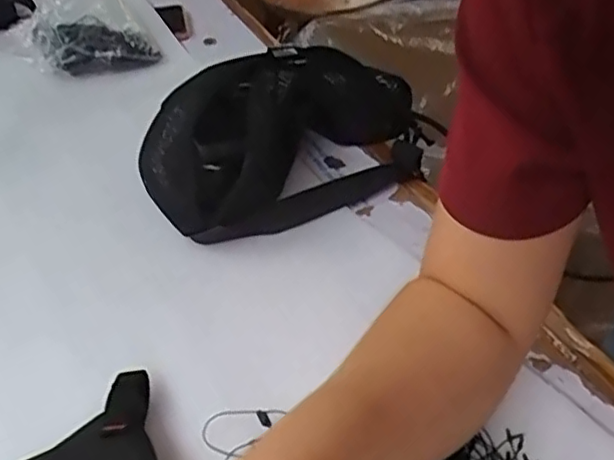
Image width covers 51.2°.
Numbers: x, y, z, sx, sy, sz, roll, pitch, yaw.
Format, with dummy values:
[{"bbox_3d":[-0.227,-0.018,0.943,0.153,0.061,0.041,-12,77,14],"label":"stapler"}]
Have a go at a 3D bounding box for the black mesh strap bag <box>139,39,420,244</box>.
[{"bbox_3d":[-0.012,-0.091,0.540,0.243,0.081,0.154,-20,45,-18],"label":"black mesh strap bag"}]

